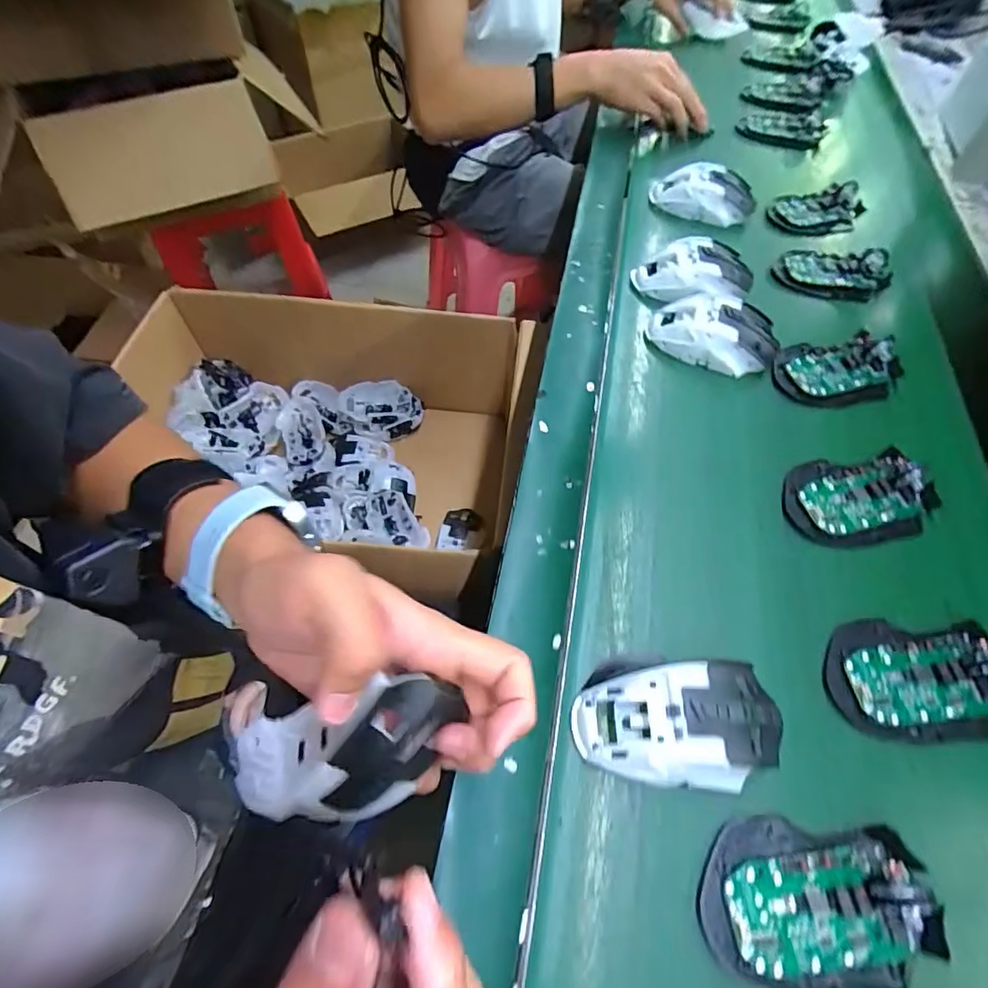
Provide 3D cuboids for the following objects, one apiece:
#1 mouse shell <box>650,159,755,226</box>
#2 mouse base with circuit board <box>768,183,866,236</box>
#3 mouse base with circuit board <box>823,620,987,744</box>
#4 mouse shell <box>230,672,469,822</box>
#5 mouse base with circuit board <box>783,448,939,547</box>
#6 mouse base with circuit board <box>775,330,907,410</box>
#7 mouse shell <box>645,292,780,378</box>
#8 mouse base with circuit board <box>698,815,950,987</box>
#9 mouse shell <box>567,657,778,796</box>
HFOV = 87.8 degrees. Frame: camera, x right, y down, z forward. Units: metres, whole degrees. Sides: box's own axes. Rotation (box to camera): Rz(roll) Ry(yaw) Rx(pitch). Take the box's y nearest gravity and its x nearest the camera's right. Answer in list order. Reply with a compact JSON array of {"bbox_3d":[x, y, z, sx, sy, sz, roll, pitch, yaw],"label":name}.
[{"bbox_3d":[0.240,-0.347,0.593,0.115,0.036,0.060,25,62,13],"label":"mouse shell"},{"bbox_3d":[0.384,-0.335,0.608,0.116,0.030,0.051,-4,59,-4],"label":"mouse base with circuit board"},{"bbox_3d":[0.271,0.114,0.320,0.115,0.026,0.070,5,59,1],"label":"mouse base with circuit board"},{"bbox_3d":[-0.062,0.109,0.213,0.098,0.040,0.044,-20,59,4],"label":"mouse shell"},{"bbox_3d":[0.280,0.001,0.390,0.108,0.028,0.068,-2,59,-3],"label":"mouse base with circuit board"},{"bbox_3d":[0.313,-0.116,0.463,0.119,0.027,0.065,-12,60,-9],"label":"mouse base with circuit board"},{"bbox_3d":[0.202,-0.151,0.472,0.111,0.035,0.070,20,60,10],"label":"mouse shell"},{"bbox_3d":[0.165,0.206,0.256,0.112,0.030,0.071,5,59,1],"label":"mouse base with circuit board"},{"bbox_3d":[0.107,0.129,0.300,0.117,0.039,0.072,5,59,1],"label":"mouse shell"}]

